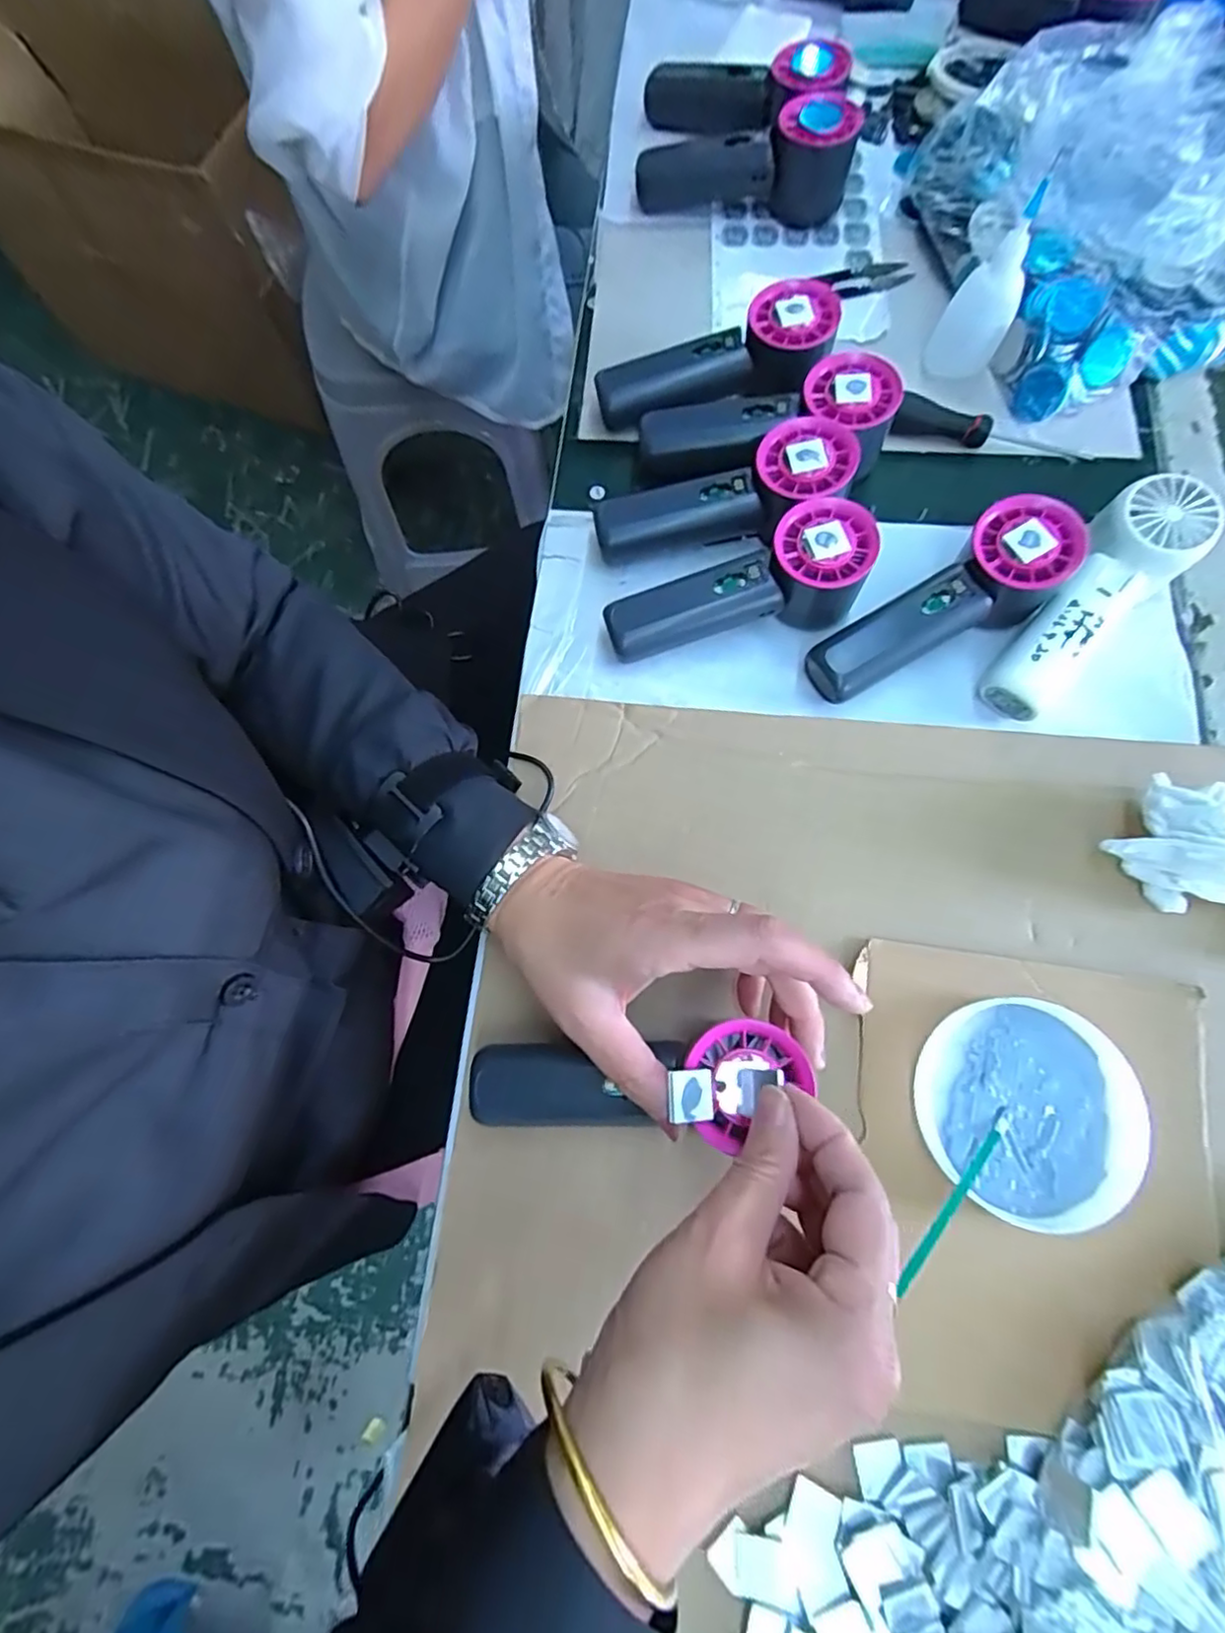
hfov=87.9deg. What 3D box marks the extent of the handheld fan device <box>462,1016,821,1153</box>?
[{"bbox_3d":[0.009,0.123,0.290,0.153,0.030,0.048,-6,74,12],"label":"handheld fan device"}]

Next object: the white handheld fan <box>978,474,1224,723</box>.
[{"bbox_3d":[0.271,-0.125,0.364,0.145,0.053,0.054,-42,78,-10],"label":"white handheld fan"}]

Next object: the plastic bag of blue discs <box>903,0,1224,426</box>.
[{"bbox_3d":[0.336,-0.417,0.418,0.196,0.104,0.245,-15,75,-3],"label":"plastic bag of blue discs"}]

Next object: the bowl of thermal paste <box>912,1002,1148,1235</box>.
[{"bbox_3d":[0.204,0.143,0.312,0.098,0.014,0.097,0,75,0],"label":"bowl of thermal paste"}]

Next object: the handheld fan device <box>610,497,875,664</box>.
[{"bbox_3d":[0.071,-0.136,0.376,0.153,0.054,0.060,-8,75,-2],"label":"handheld fan device"}]

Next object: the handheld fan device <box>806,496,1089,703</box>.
[{"bbox_3d":[0.189,-0.121,0.370,0.161,0.048,0.056,-32,75,8],"label":"handheld fan device"}]

